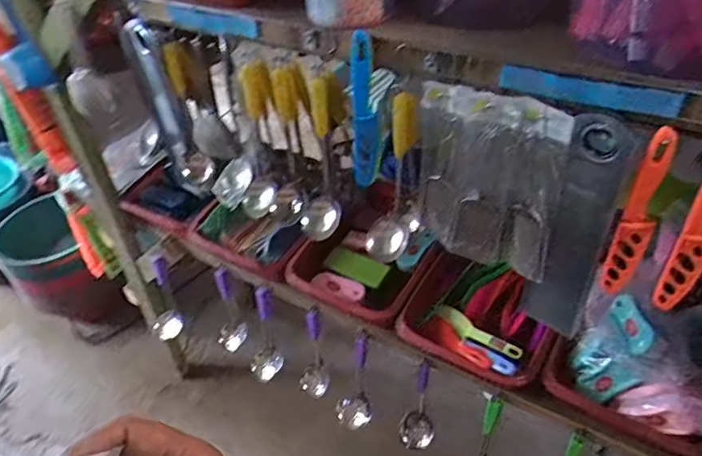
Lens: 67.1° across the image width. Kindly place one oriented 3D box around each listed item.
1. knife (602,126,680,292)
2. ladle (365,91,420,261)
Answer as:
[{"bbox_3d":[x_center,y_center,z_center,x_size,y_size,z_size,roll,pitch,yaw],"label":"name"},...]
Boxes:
[{"bbox_3d":[0.303,-0.010,0.554,0.032,0.211,0.022,22,48,27],"label":"knife"},{"bbox_3d":[0.053,-0.062,0.702,0.069,0.242,0.067,0,42,5],"label":"ladle"}]

